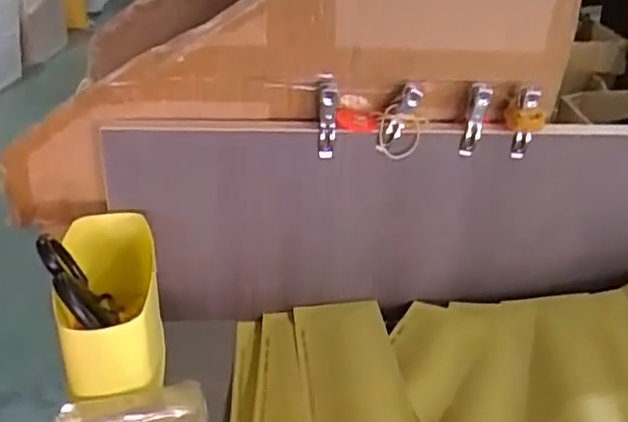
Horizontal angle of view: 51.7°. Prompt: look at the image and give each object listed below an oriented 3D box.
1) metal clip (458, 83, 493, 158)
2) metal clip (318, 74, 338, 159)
[{"bbox_3d":[0.133,-0.073,0.534,0.018,0.064,0.015,10,31,14],"label":"metal clip"},{"bbox_3d":[0.011,-0.077,0.534,0.015,0.064,0.022,1,30,-1],"label":"metal clip"}]

